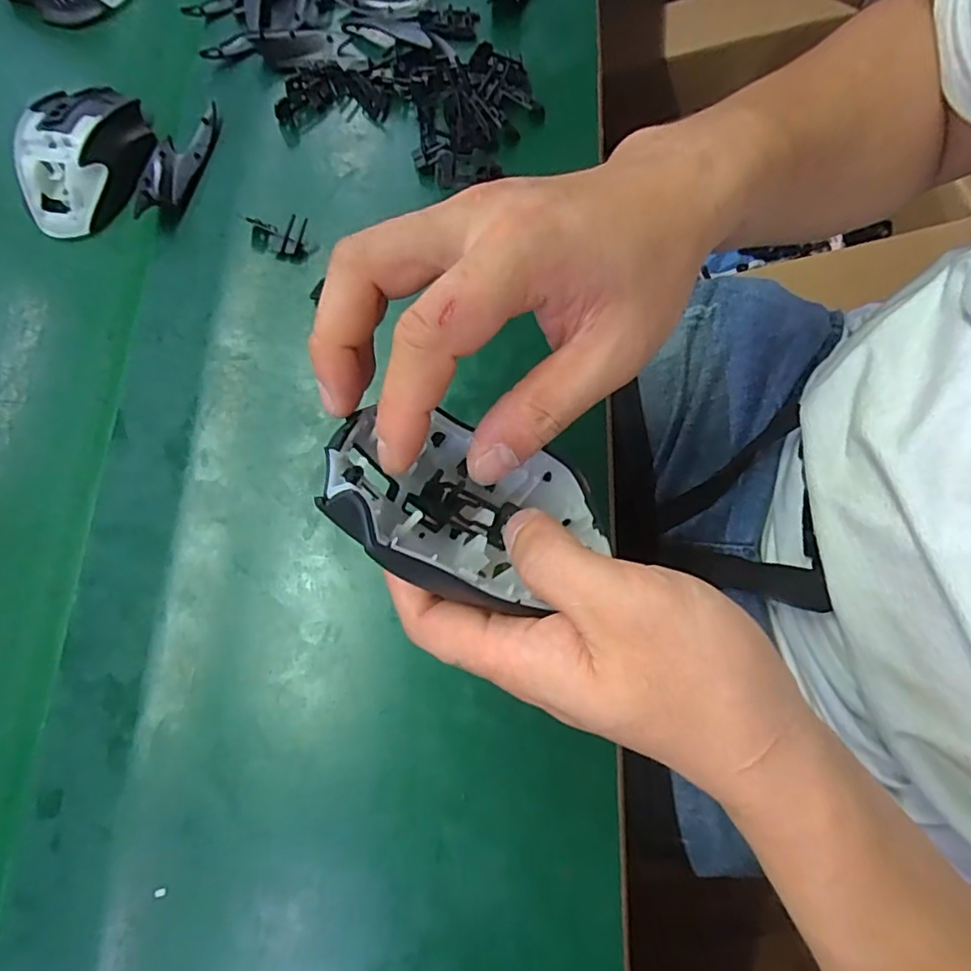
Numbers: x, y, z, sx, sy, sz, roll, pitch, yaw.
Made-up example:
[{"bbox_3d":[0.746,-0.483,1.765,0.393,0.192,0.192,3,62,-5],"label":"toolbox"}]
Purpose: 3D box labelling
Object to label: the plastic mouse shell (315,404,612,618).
[{"bbox_3d":[-0.005,0.008,0.224,0.109,0.047,0.069,24,78,-6],"label":"plastic mouse shell"}]

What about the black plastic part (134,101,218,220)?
[{"bbox_3d":[-0.211,-0.222,0.399,0.030,0.017,0.096,9,73,5],"label":"black plastic part"}]

